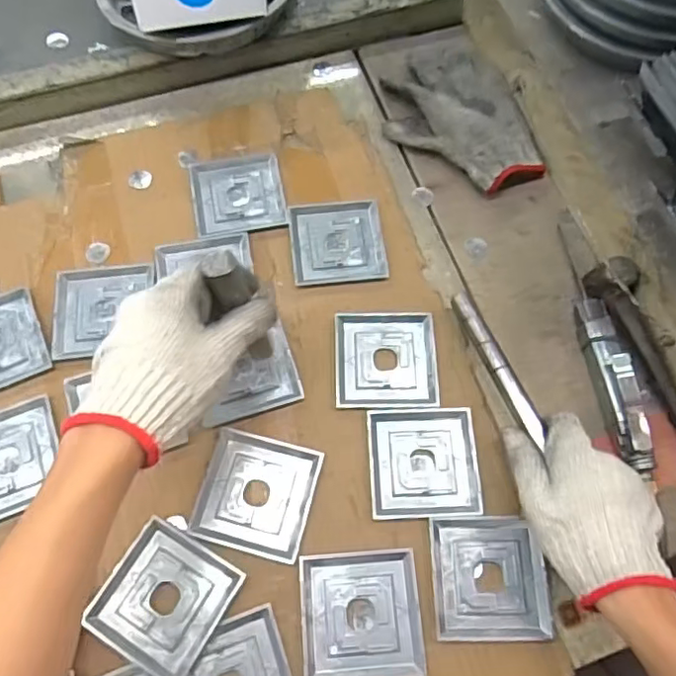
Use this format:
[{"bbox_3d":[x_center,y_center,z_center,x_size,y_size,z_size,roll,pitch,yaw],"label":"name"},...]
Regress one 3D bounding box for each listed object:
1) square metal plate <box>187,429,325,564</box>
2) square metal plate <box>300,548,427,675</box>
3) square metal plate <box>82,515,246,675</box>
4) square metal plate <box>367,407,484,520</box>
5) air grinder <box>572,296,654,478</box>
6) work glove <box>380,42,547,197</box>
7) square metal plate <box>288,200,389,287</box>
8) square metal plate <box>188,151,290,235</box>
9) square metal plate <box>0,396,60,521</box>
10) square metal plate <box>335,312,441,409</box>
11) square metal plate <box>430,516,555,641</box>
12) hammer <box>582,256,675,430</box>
[{"bbox_3d":[-0.067,0.128,0.481,0.090,0.008,0.091,15,69,4],"label":"square metal plate"},{"bbox_3d":[0.018,0.213,0.447,0.090,0.004,0.090,-3,69,-3],"label":"square metal plate"},{"bbox_3d":[-0.132,0.200,0.445,0.089,0.006,0.090,29,70,9],"label":"square metal plate"},{"bbox_3d":[0.073,0.104,0.494,0.090,0.008,0.091,-2,69,-3],"label":"square metal plate"},{"bbox_3d":[0.244,0.037,0.512,0.030,0.046,0.159,-3,69,-3],"label":"air grinder"},{"bbox_3d":[0.127,-0.241,0.629,0.143,0.021,0.201,-25,71,-11],"label":"work glove"},{"bbox_3d":[0.000,-0.096,0.577,0.091,0.005,0.090,-6,69,-4],"label":"square metal plate"},{"bbox_3d":[-0.102,-0.148,0.595,0.090,0.005,0.092,-9,69,-6],"label":"square metal plate"},{"bbox_3d":[-0.278,0.104,0.486,0.087,0.006,0.088,-20,71,-10],"label":"square metal plate"},{"bbox_3d":[0.044,0.019,0.527,0.090,0.005,0.091,-1,69,-2],"label":"square metal plate"},{"bbox_3d":[0.119,0.187,0.455,0.088,0.009,0.088,0,68,-2],"label":"square metal plate"},{"bbox_3d":[0.283,0.015,0.516,0.027,0.050,0.189,-19,70,-9],"label":"hammer"}]

